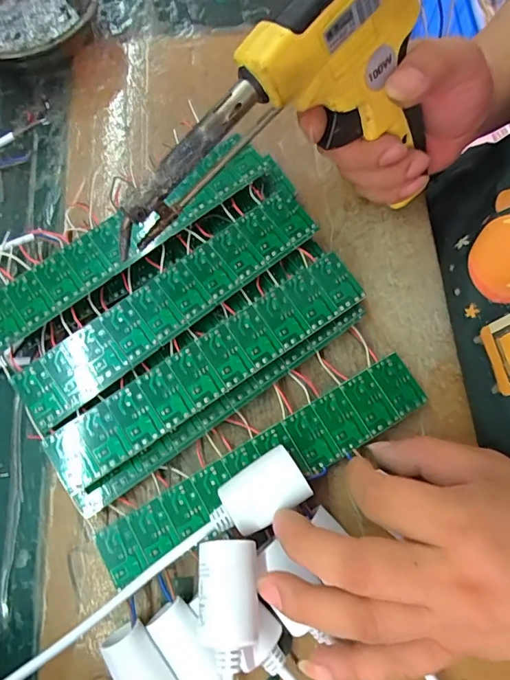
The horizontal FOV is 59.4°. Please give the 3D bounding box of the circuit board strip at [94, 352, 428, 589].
[{"bbox_3d":[0.006,0.071,0.258,0.200,0.004,0.034,-28,73,-6],"label":"circuit board strip"}]

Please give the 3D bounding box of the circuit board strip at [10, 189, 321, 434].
[{"bbox_3d":[-0.050,-0.024,0.271,0.202,0.005,0.041,-38,75,-9],"label":"circuit board strip"}]

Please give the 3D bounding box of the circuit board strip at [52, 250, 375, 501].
[{"bbox_3d":[-0.027,0.014,0.262,0.201,0.004,0.037,-33,80,-9],"label":"circuit board strip"}]

